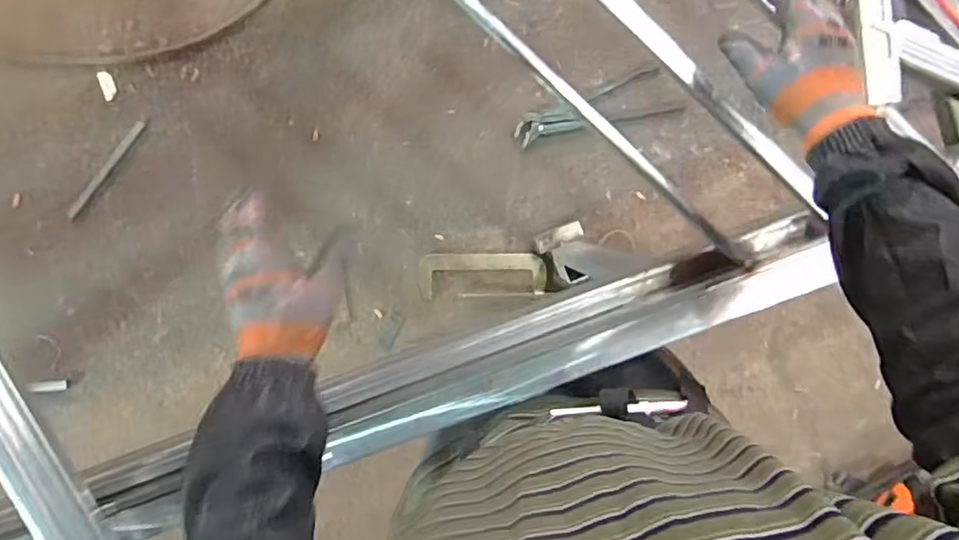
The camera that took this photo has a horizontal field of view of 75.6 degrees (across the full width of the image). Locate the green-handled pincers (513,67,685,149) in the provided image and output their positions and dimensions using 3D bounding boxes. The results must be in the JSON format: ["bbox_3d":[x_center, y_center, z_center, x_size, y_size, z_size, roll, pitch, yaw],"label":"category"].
[{"bbox_3d":[0.270,-0.383,1.454,0.392,0.042,0.113,-13,102,6],"label":"green-handled pincers"}]

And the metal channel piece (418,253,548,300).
[{"bbox_3d":[0.007,0.010,1.487,0.304,0.026,0.105,-3,96,-2],"label":"metal channel piece"}]

